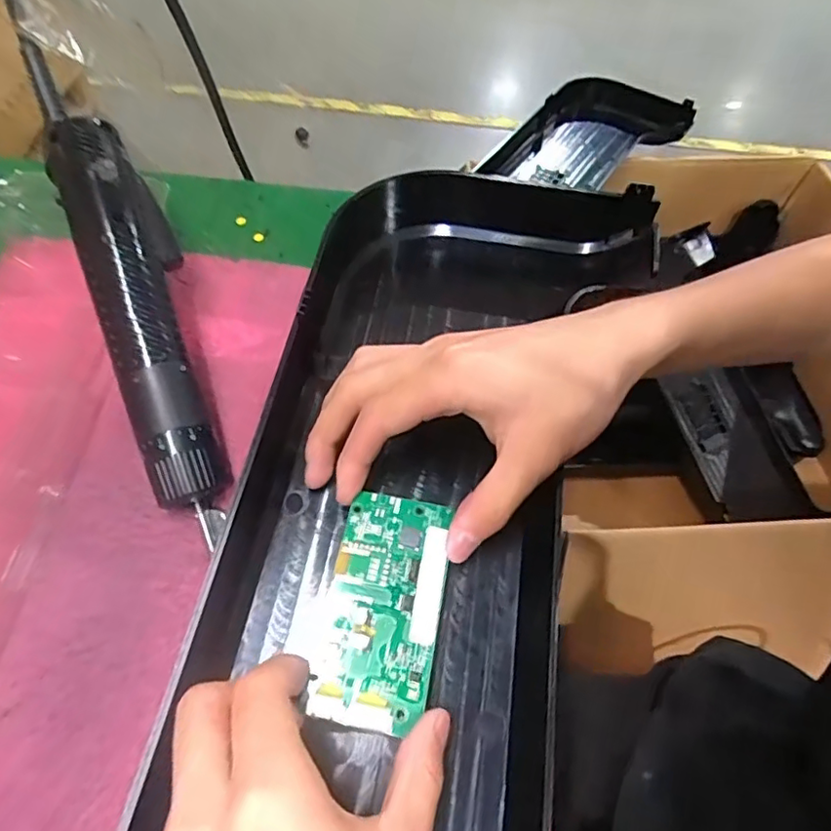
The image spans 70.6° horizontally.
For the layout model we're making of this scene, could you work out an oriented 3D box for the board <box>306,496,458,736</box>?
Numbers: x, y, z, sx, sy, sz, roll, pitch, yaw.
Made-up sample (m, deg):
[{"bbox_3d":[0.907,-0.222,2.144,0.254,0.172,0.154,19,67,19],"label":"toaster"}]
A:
[{"bbox_3d":[-0.013,0.078,0.247,0.049,0.006,0.093,11,59,5],"label":"board"}]

